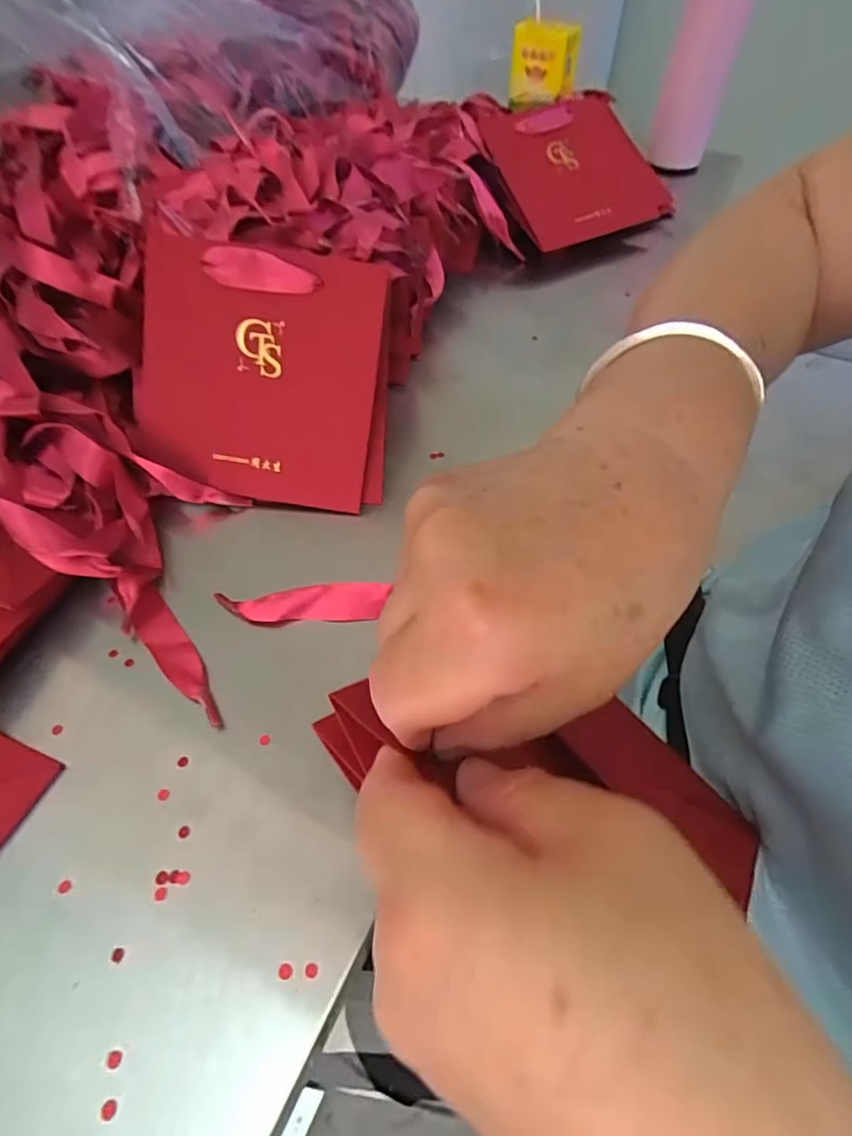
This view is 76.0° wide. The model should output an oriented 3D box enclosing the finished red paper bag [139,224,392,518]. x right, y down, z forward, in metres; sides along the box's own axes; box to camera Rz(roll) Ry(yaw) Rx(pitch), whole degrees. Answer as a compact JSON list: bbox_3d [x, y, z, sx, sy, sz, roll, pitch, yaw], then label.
[{"bbox_3d":[-0.100,-0.112,0.322,0.139,0.139,0.013,9,15,-2],"label":"finished red paper bag"}]

